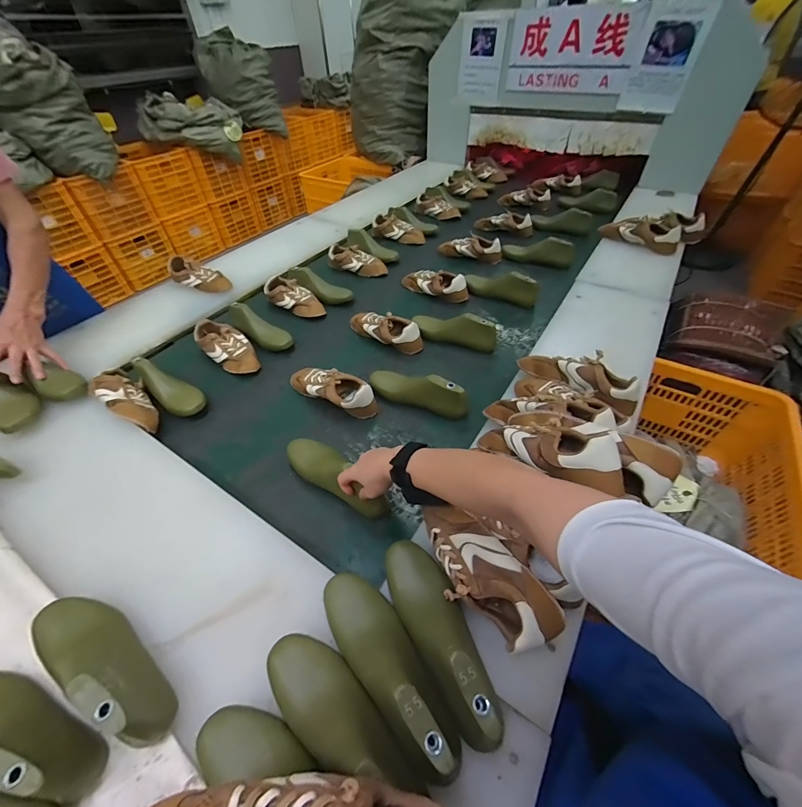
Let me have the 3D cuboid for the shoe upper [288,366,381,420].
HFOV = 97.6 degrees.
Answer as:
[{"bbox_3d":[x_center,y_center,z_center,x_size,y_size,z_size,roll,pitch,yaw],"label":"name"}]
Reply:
[{"bbox_3d":[-0.157,-0.035,0.774,0.226,0.067,0.081,20,53,19],"label":"shoe upper"}]

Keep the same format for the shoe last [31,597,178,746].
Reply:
[{"bbox_3d":[-0.359,0.294,0.407,0.240,0.075,0.069,17,52,17],"label":"shoe last"}]

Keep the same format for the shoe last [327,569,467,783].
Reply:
[{"bbox_3d":[-0.017,0.291,0.401,0.073,0.079,0.235,-31,55,-23],"label":"shoe last"}]

